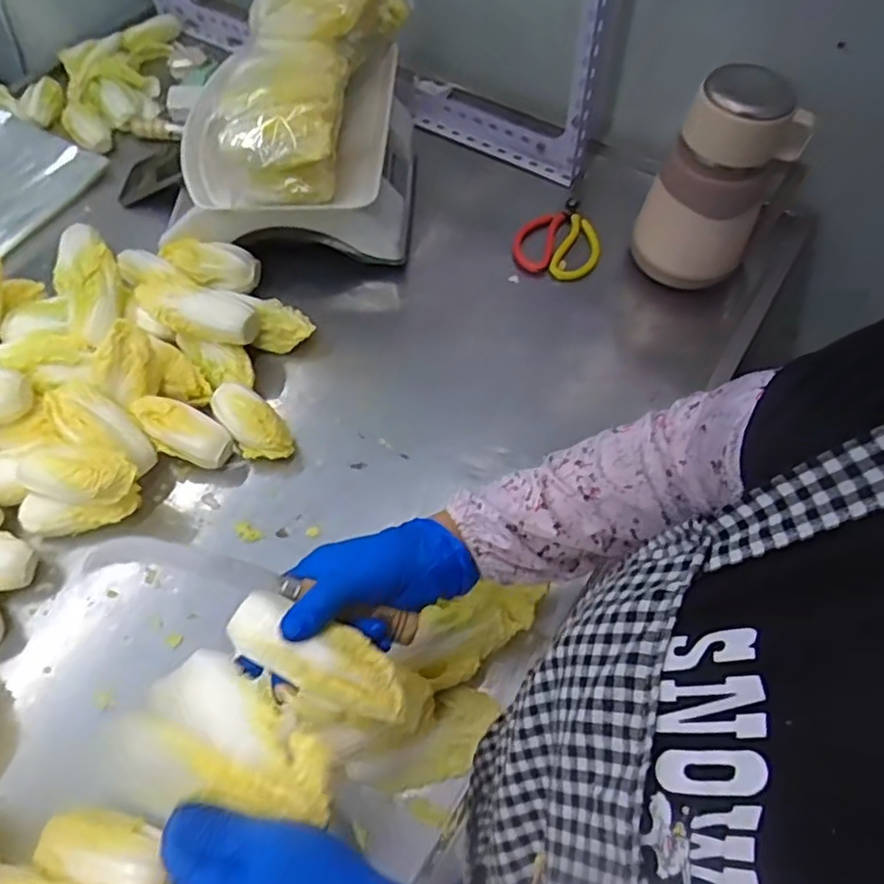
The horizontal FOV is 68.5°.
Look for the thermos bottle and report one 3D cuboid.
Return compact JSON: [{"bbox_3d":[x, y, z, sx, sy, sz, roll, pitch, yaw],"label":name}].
[{"bbox_3d":[0.289,-0.271,0.696,0.117,0.236,0.107,21,63,12],"label":"thermos bottle"}]

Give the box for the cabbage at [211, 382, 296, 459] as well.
[{"bbox_3d":[-0.195,-0.017,0.669,0.047,0.048,0.096,-38,67,-19],"label":"cabbage"}]

